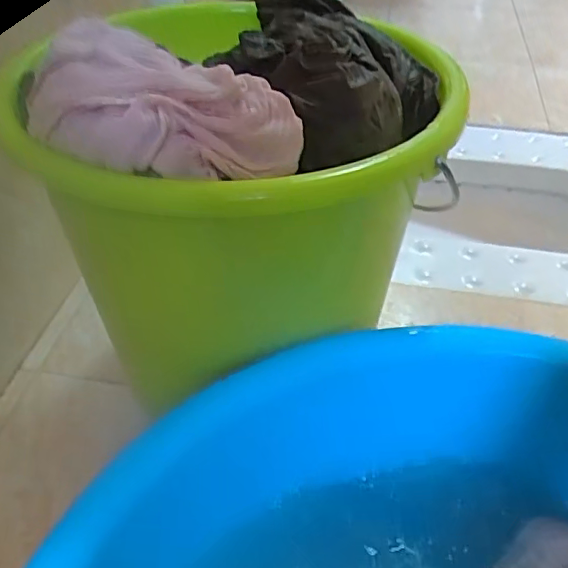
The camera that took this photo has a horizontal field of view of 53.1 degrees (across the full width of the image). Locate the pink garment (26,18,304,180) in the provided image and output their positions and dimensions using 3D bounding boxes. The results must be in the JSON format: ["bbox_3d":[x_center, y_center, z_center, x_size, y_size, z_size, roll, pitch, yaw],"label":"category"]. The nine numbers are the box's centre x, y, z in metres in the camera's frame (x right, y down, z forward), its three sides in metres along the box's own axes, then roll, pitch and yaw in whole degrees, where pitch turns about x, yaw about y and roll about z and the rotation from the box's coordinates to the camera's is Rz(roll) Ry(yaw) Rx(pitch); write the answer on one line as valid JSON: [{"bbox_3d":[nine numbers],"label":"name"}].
[{"bbox_3d":[-0.063,-0.089,0.293,0.134,0.060,0.069,13,42,14],"label":"pink garment"}]

